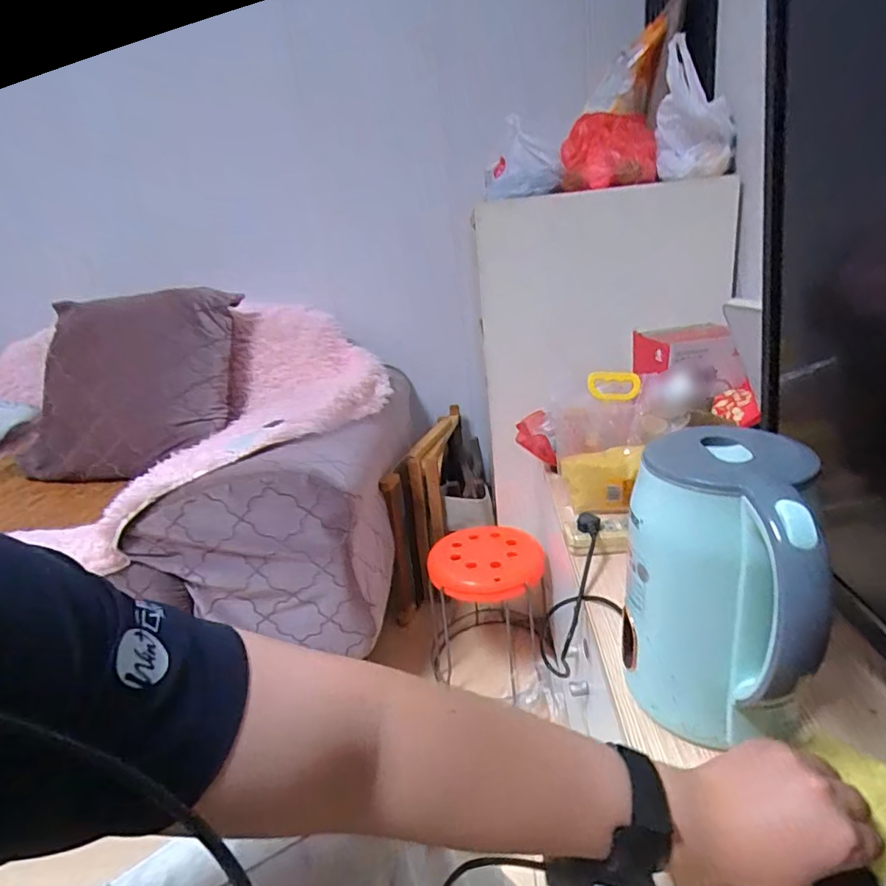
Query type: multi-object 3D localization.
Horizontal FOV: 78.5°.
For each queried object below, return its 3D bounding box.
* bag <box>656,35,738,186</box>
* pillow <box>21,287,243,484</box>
[{"bbox_3d":[0.469,-0.622,1.023,0.139,0.227,0.097,6,23,31],"label":"bag"},{"bbox_3d":[-0.966,-0.187,1.667,0.697,0.610,0.107,-3,-18,17],"label":"pillow"}]

